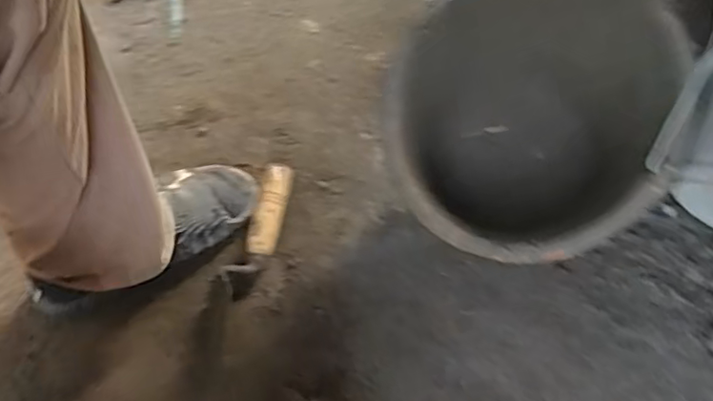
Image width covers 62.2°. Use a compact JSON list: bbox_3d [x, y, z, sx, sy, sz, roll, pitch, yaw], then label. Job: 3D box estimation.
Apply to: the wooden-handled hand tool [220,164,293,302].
[{"bbox_3d":[-0.116,0.034,0.717,0.049,0.040,0.171,14,74,10],"label":"wooden-handled hand tool"}]

